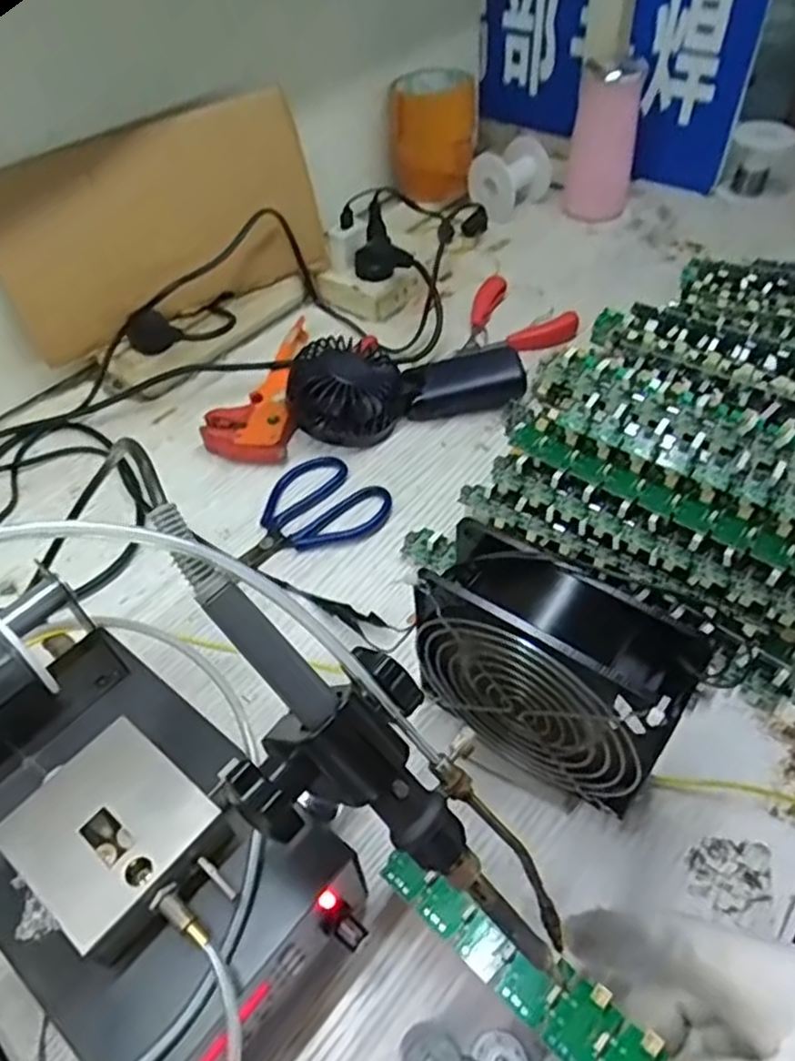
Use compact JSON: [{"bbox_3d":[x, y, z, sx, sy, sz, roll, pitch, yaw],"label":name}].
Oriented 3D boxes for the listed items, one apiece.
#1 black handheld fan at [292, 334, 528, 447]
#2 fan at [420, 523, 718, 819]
[{"bbox_3d":[0.005,-0.117,0.559,0.180,0.055,0.087,-15,51,-9],"label":"black handheld fan"},{"bbox_3d":[0.066,0.072,0.331,0.114,0.128,0.045,28,56,24],"label":"fan"}]

